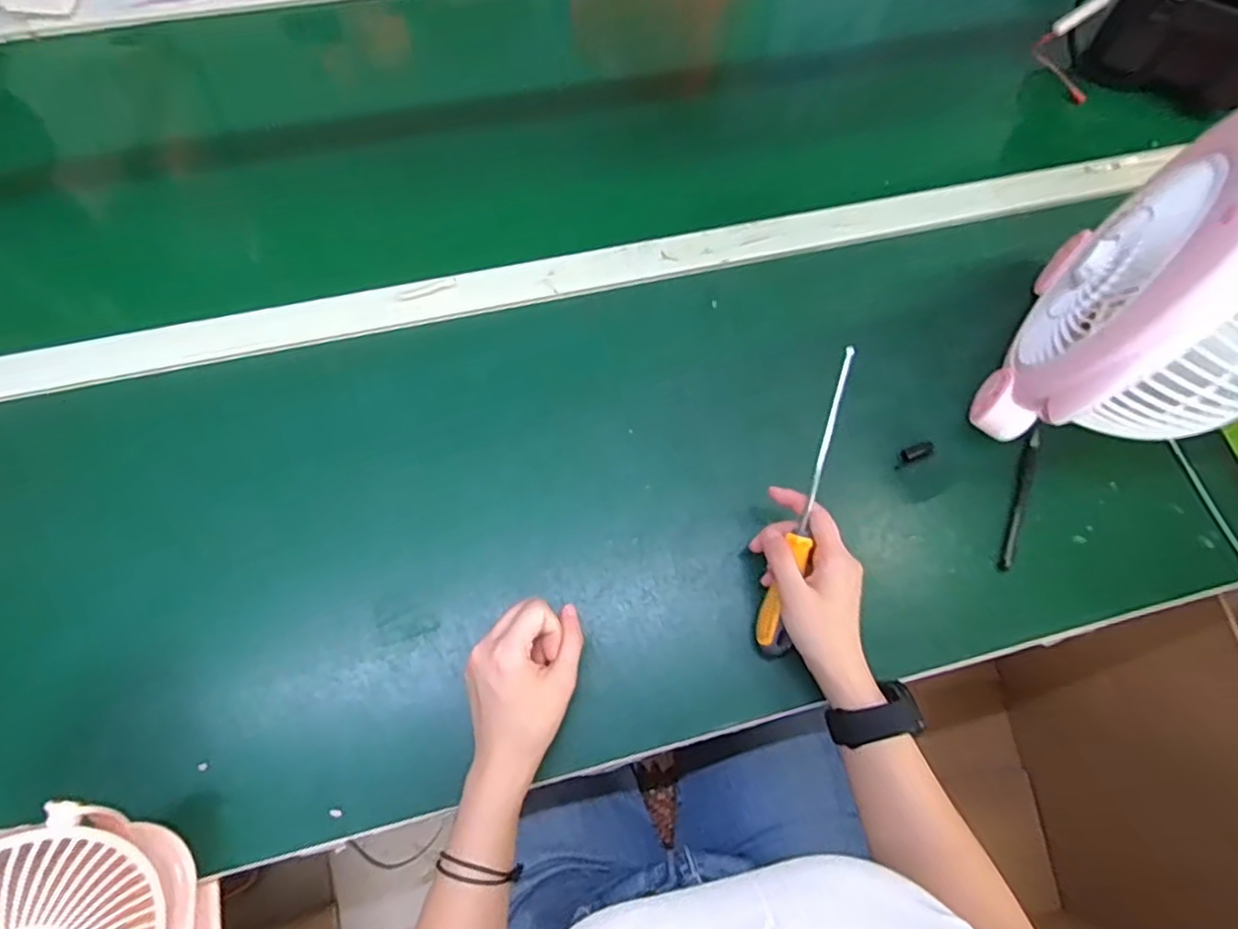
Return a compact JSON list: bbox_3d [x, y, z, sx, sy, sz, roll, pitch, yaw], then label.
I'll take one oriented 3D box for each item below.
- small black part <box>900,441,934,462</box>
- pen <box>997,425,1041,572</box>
[{"bbox_3d":[0.263,-0.012,0.585,0.030,0.007,0.012,-18,71,-8],"label":"small black part"},{"bbox_3d":[0.349,0.028,0.574,0.013,0.007,0.136,21,70,6],"label":"pen"}]

